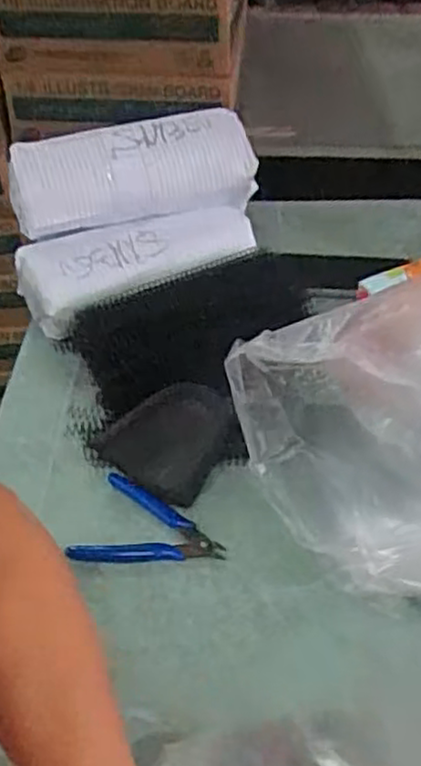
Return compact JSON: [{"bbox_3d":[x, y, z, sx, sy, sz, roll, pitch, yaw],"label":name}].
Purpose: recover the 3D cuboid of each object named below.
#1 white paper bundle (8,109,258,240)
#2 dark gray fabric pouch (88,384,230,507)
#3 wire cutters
[{"bbox_3d":[-0.089,-0.231,0.821,0.280,0.095,0.090,-13,43,-10],"label":"white paper bundle"},{"bbox_3d":[-0.038,0.047,0.657,0.107,0.010,0.105,23,67,21],"label":"dark gray fabric pouch"},{"bbox_3d":[-0.050,0.110,0.601,0.121,0.006,0.091,0,42,4],"label":"wire cutters"}]

